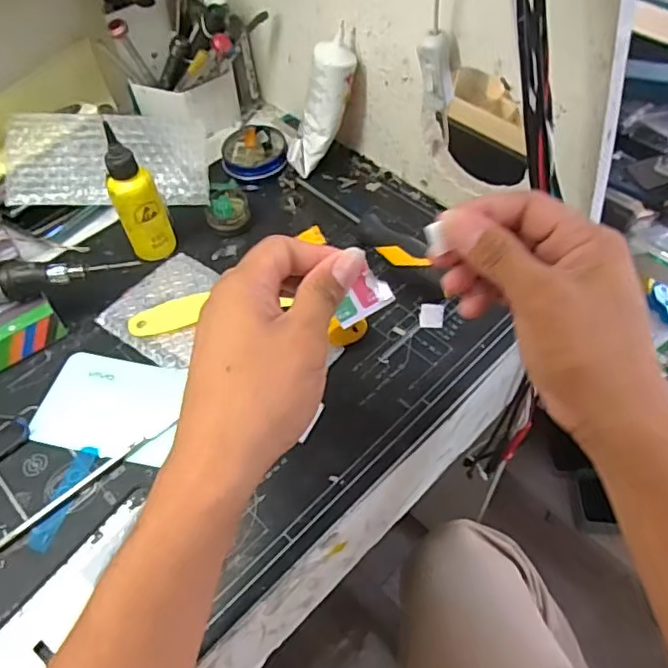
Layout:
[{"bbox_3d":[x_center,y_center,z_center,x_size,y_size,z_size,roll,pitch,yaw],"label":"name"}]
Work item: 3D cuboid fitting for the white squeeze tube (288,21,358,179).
[{"bbox_3d":[-0.011,-0.197,0.504,0.035,0.123,0.029,-4,52,-27],"label":"white squeeze tube"}]

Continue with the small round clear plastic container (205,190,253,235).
[{"bbox_3d":[-0.090,-0.108,0.508,0.033,0.017,0.040,9,56,8],"label":"small round clear plastic container"}]

